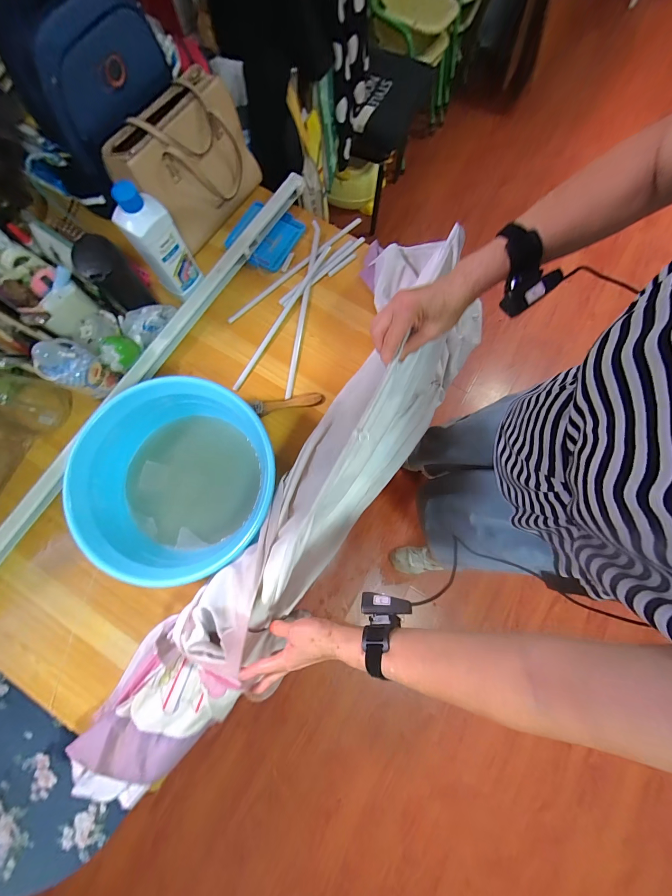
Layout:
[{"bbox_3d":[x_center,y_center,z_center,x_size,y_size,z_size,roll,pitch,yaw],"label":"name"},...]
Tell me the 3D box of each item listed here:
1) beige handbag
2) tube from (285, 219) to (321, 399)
[{"bbox_3d":[-0.311,-0.614,0.710,0.107,0.204,0.302,40,81,7],"label":"beige handbag"},{"bbox_3d":[-0.076,-0.331,0.751,0.019,0.021,0.444,8,79,1],"label":"tube"}]

